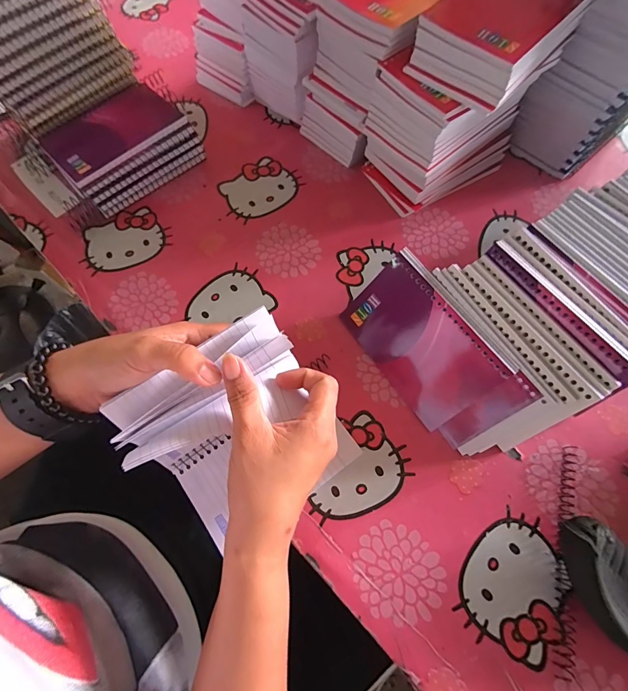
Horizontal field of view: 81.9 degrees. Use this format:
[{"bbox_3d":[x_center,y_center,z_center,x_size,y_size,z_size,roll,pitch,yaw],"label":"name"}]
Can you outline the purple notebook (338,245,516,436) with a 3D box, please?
[{"bbox_3d":[0.086,-0.004,0.301,0.085,0.005,0.127,-46,69,29],"label":"purple notebook"}]

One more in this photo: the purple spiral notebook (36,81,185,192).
[{"bbox_3d":[-0.211,-0.225,0.378,0.128,0.008,0.092,-39,73,-14],"label":"purple spiral notebook"}]

